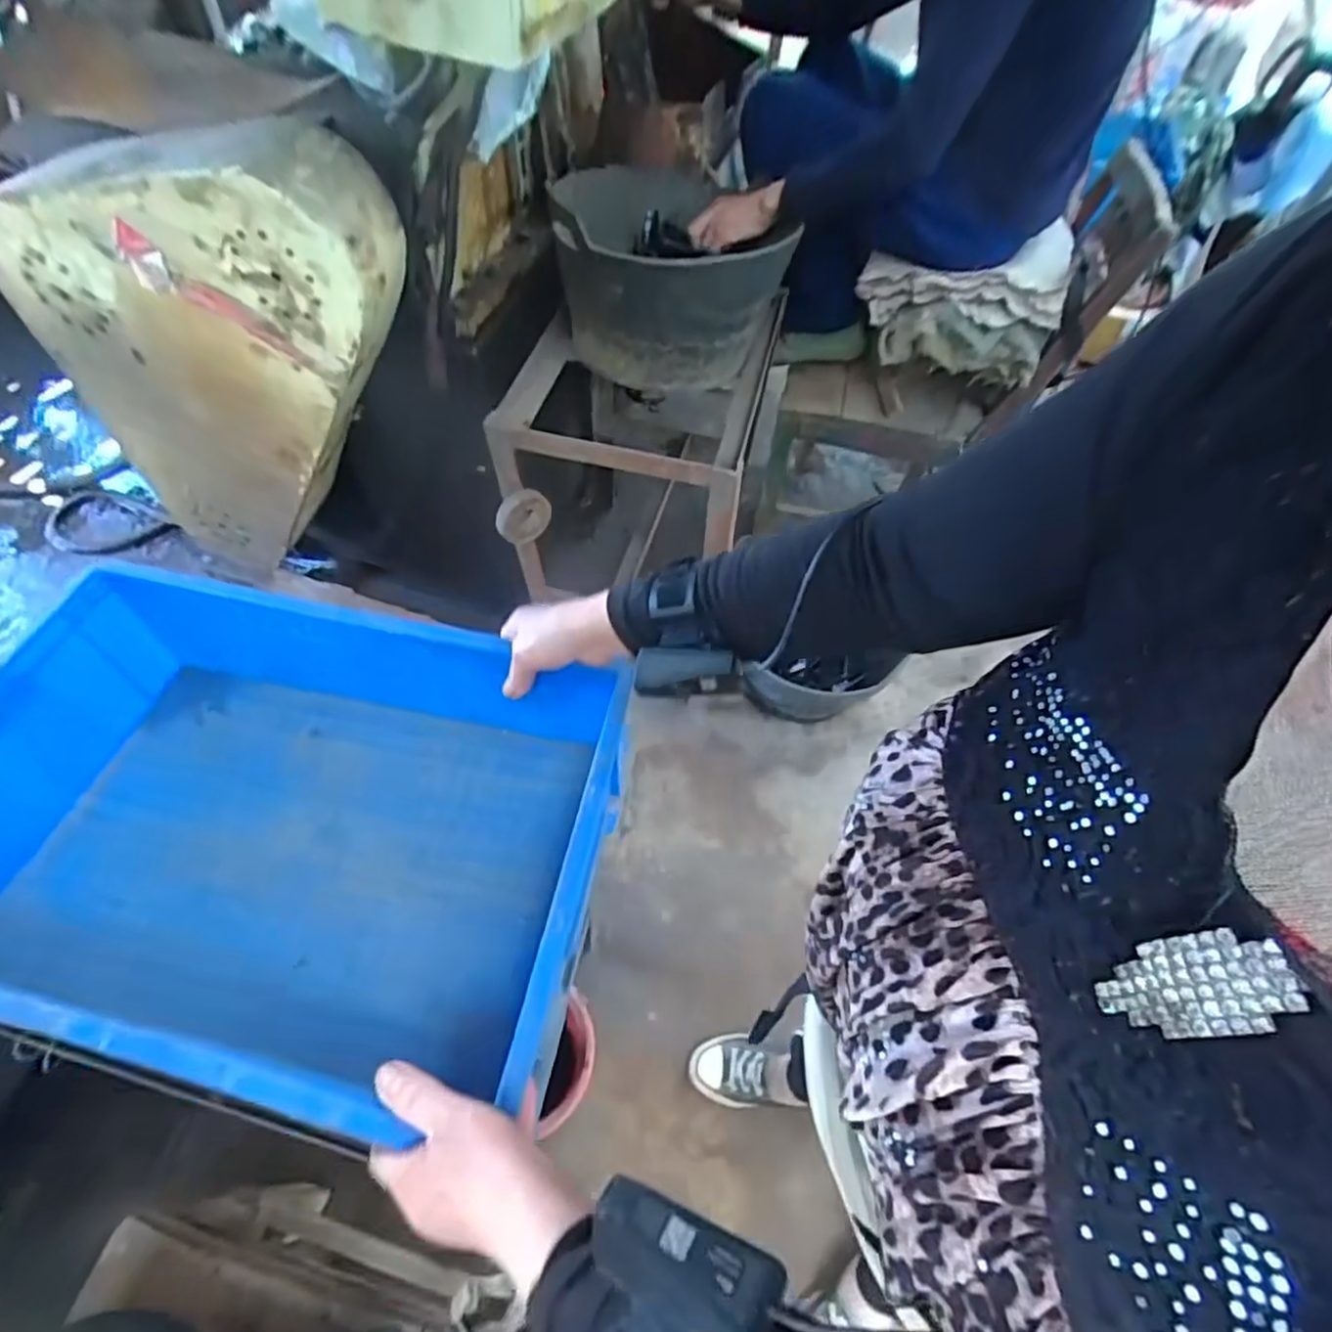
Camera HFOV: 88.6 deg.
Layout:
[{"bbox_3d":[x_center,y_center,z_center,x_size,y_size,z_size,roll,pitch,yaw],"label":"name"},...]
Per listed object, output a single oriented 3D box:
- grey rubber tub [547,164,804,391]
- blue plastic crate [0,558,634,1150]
[{"bbox_3d":[0.018,-0.592,1.065,0.312,0.229,0.348,7,56,1],"label":"grey rubber tub"},{"bbox_3d":[-0.311,0.125,0.553,0.509,0.163,0.336,13,56,4],"label":"blue plastic crate"}]

